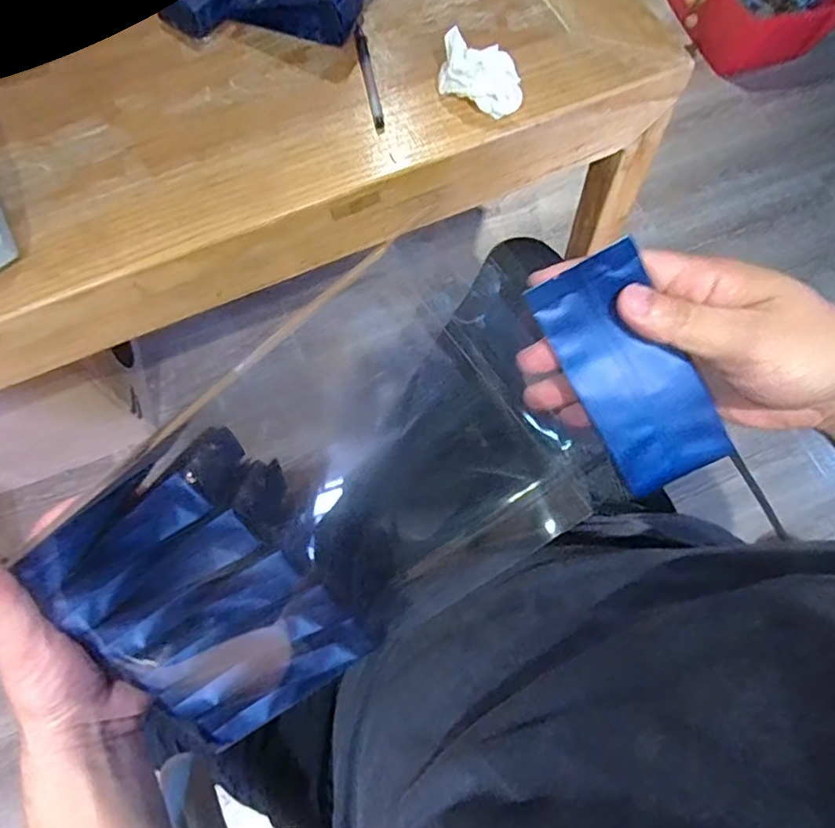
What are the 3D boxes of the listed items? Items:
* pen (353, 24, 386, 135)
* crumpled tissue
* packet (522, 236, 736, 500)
[{"bbox_3d":[-0.046,-0.320,0.582,0.013,0.006,0.131,-11,69,-3],"label":"pen"},{"bbox_3d":[0.061,-0.313,0.559,0.085,0.038,0.048,27,71,11],"label":"crumpled tissue"},{"bbox_3d":[0.105,-0.018,0.300,0.052,0.004,0.121,-30,103,12],"label":"packet"}]

